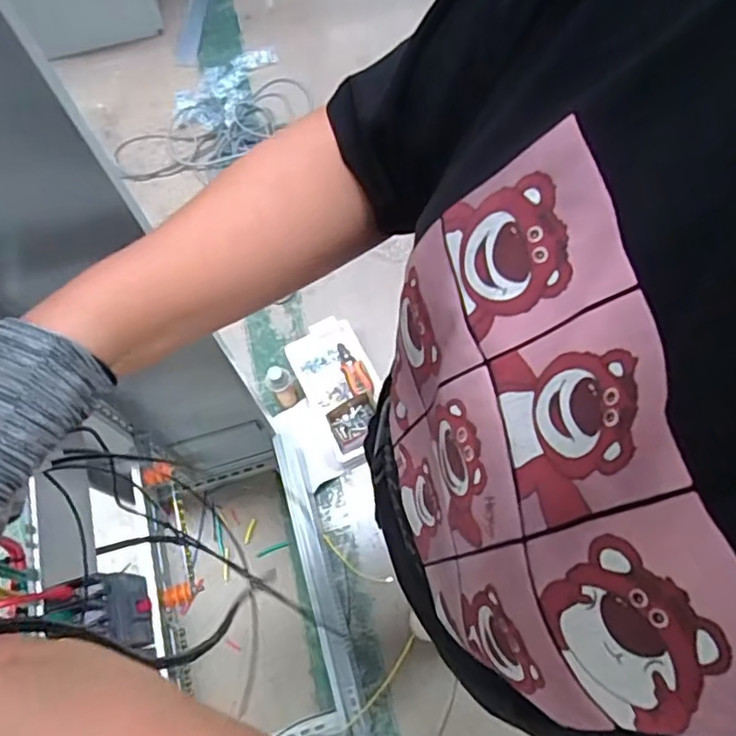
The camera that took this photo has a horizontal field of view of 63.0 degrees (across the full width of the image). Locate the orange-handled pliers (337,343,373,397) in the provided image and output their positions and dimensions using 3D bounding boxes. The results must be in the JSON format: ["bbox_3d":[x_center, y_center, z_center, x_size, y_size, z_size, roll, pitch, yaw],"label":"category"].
[{"bbox_3d":[-0.038,0.002,1.502,0.056,0.016,0.137,-28,86,-1],"label":"orange-handled pliers"}]

